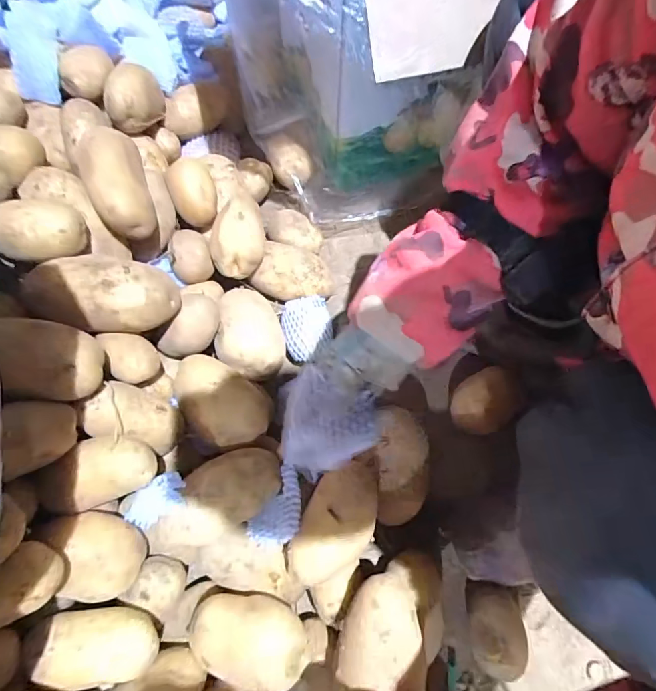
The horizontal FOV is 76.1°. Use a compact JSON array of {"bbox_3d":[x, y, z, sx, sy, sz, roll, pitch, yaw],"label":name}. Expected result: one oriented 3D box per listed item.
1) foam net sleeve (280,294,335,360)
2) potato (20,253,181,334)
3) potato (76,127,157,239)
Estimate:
[{"bbox_3d":[-0.026,-0.026,0.586,0.064,0.045,0.076,-21,86,26],"label":"foam net sleeve"},{"bbox_3d":[-0.248,-0.054,0.443,0.156,0.054,0.065,0,68,-2],"label":"potato"},{"bbox_3d":[-0.251,-0.196,0.489,0.071,0.054,0.136,-23,87,-10],"label":"potato"}]

